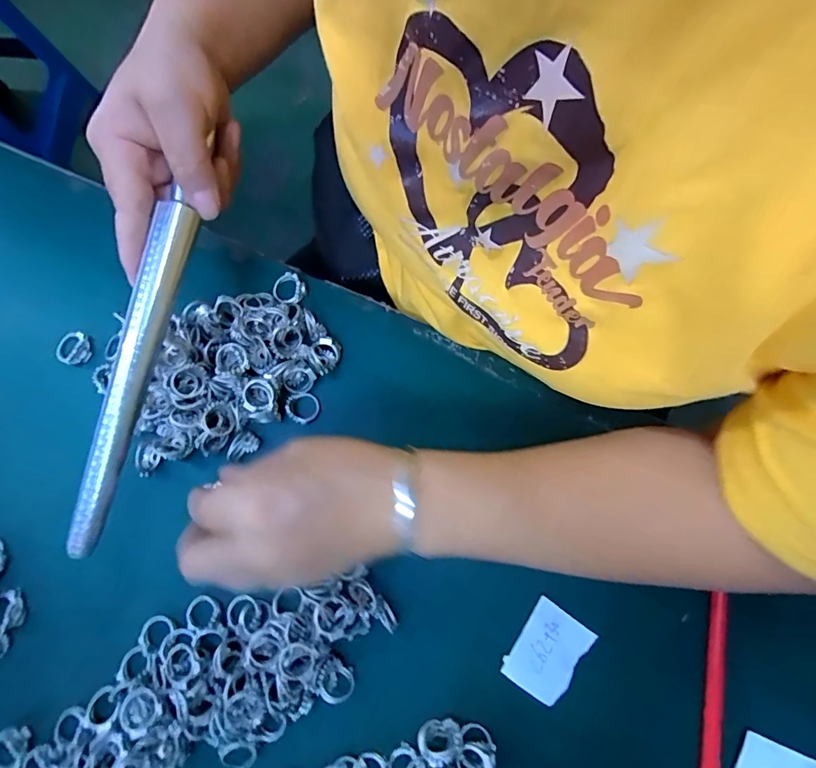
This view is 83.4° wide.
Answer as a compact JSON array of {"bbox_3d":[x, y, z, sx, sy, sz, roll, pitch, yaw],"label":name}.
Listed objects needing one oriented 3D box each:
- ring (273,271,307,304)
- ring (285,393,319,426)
[{"bbox_3d":[-0.087,-0.069,0.333,0.022,0.010,0.024,0,77,1],"label":"ring"},{"bbox_3d":[-0.073,0.017,0.315,0.021,0.006,0.021,0,77,1],"label":"ring"}]

